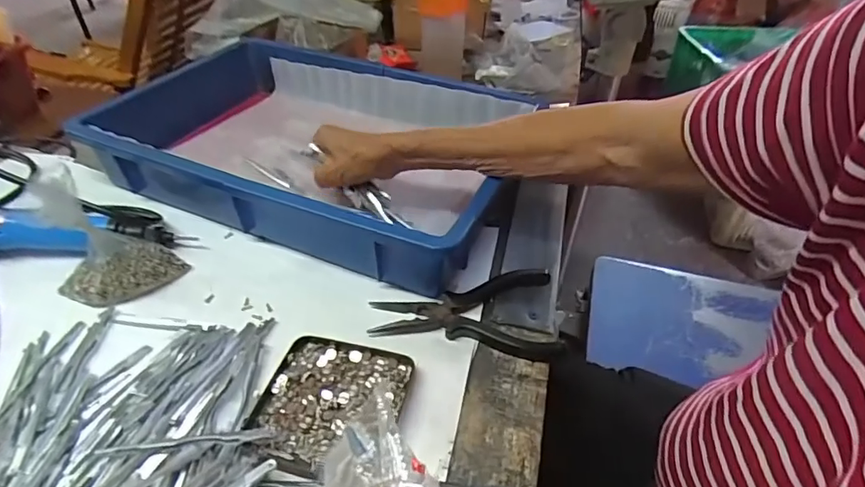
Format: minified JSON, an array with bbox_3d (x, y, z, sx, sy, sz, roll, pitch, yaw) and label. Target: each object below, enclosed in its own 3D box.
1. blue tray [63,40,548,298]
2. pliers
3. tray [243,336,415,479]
[{"bbox_3d":[-0.138,-0.118,0.580,0.463,0.081,0.305,17,42,20],"label":"blue tray"},{"bbox_3d":[0.027,0.052,0.412,0.147,0.018,0.078,4,40,4],"label":"pliers"},{"bbox_3d":[-0.071,0.110,0.352,0.095,0.009,0.099,10,41,12],"label":"tray"}]

